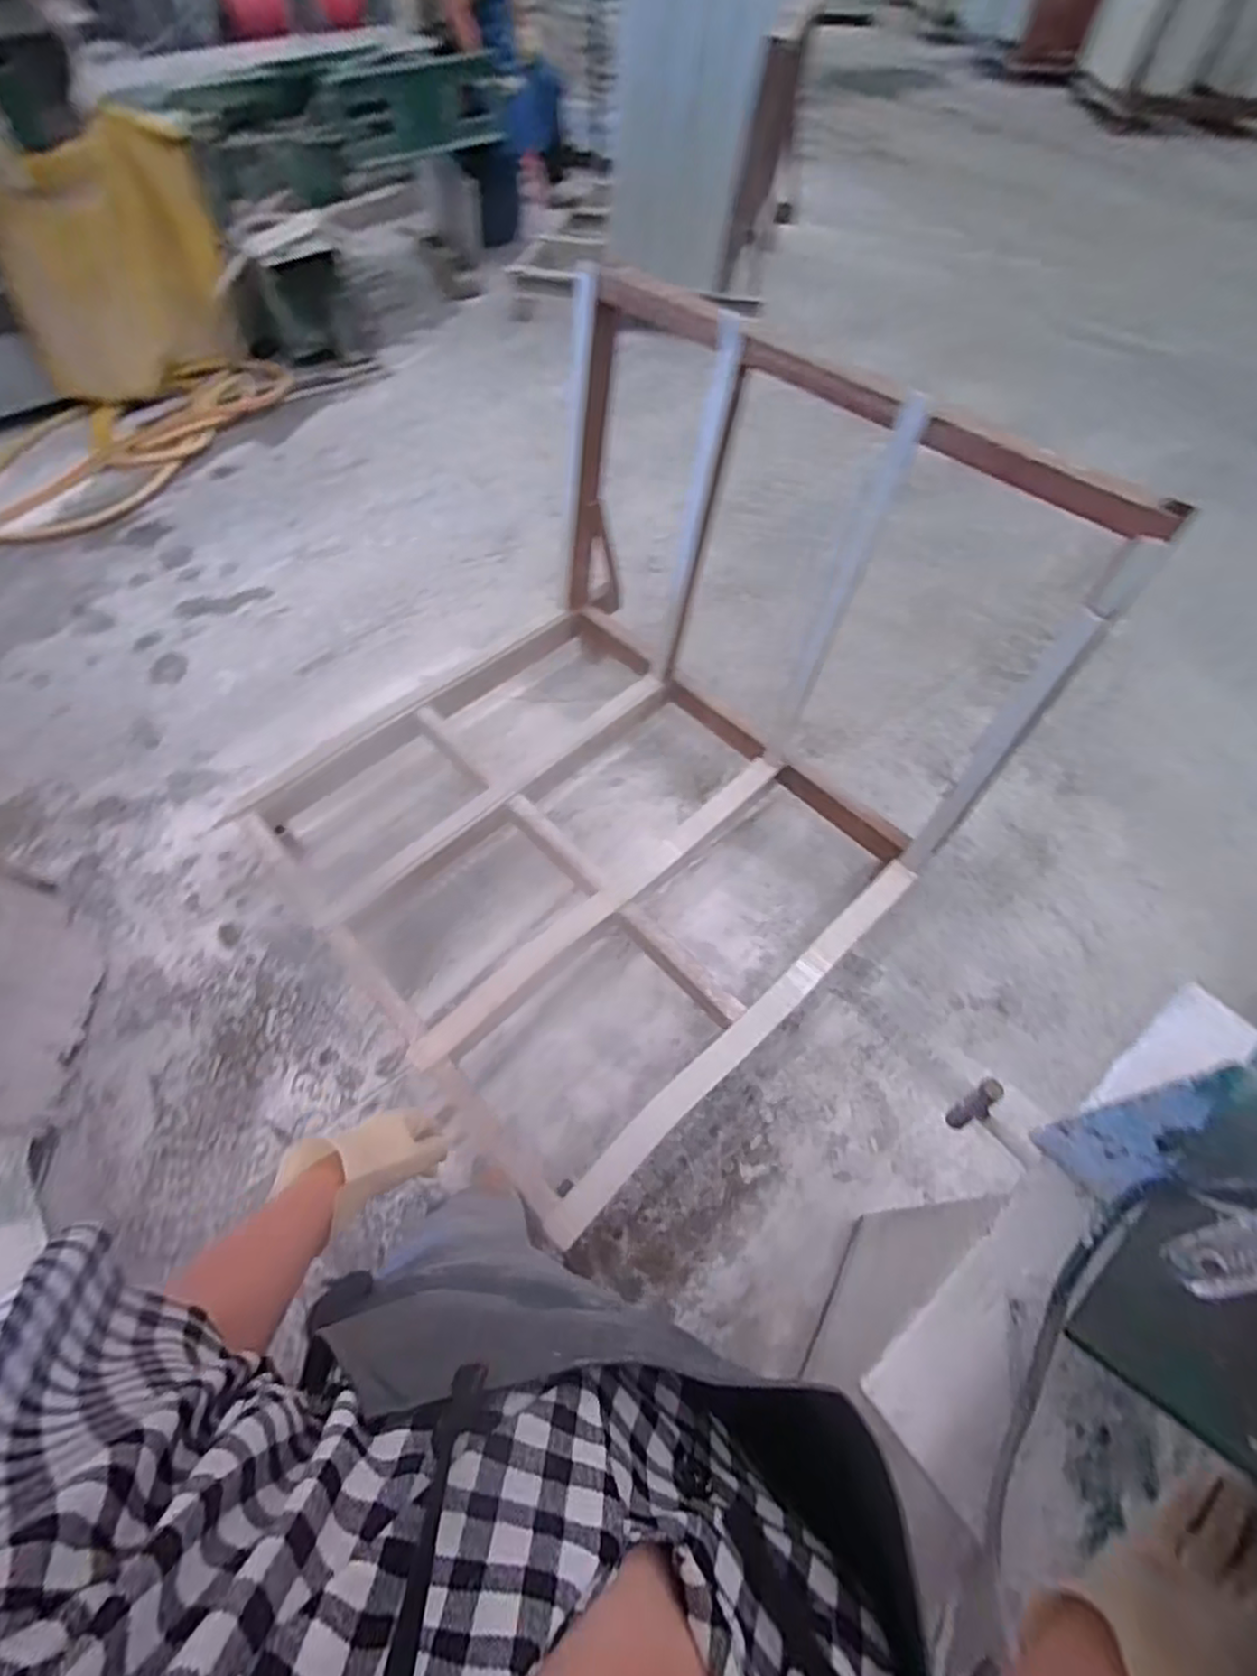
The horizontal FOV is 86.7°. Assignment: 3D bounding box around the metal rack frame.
[{"bbox_3d":[-0.066,-0.175,1.175,1.127,0.852,1.099,-38,66,-23],"label":"metal rack frame"}]

